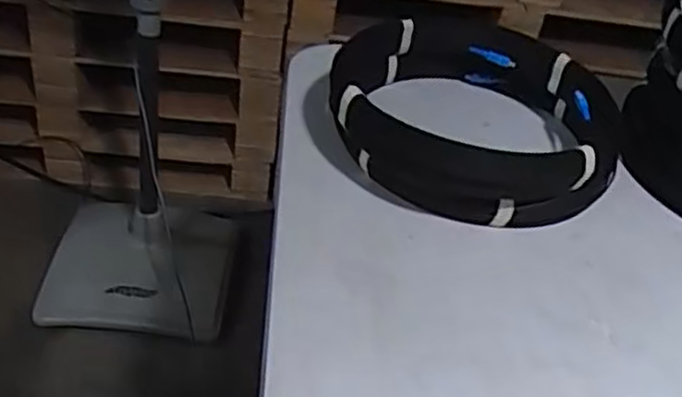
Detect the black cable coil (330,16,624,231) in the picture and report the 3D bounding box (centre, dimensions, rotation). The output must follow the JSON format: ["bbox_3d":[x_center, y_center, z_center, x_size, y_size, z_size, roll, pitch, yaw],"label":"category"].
[{"bbox_3d":[0.133,-0.085,0.763,0.289,0.096,0.272,6,37,-4],"label":"black cable coil"}]

